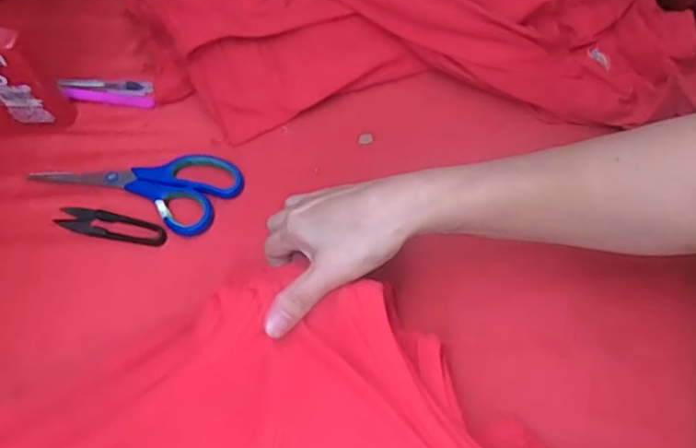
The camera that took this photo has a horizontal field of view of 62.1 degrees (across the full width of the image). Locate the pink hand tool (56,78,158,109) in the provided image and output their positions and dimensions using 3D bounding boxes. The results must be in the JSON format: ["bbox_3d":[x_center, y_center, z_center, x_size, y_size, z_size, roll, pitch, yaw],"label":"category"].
[{"bbox_3d":[-0.221,-0.125,0.534,0.090,0.009,0.026,5,62,12],"label":"pink hand tool"}]

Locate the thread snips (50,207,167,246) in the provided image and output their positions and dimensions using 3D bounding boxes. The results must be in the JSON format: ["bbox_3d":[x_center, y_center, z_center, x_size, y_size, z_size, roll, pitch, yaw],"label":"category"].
[{"bbox_3d":[-0.192,0.002,0.468,0.099,0.008,0.022,12,63,15],"label":"thread snips"}]

